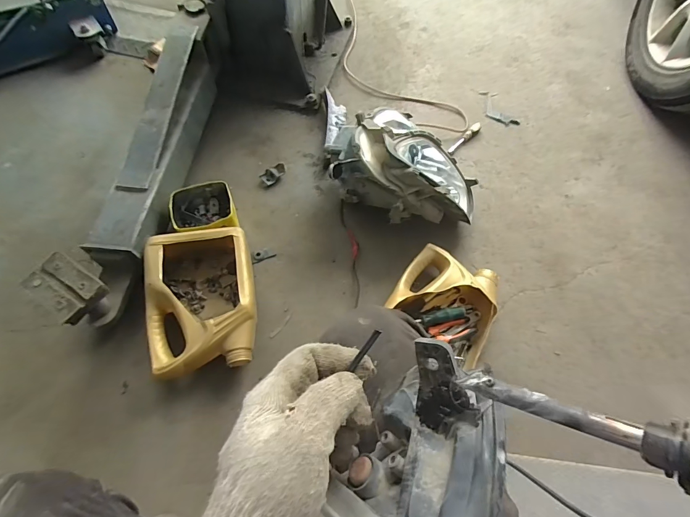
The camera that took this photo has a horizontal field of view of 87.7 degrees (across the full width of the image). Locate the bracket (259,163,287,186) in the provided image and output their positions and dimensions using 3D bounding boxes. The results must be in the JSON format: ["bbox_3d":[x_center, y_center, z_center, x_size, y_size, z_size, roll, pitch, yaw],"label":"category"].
[{"bbox_3d":[-0.189,-0.226,0.953,0.032,0.031,0.073,36,66,15],"label":"bracket"}]

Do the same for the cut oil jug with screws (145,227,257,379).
[{"bbox_3d":[-0.289,0.080,0.742,0.201,0.109,0.301,-8,63,-8],"label":"cut oil jug with screws"}]

